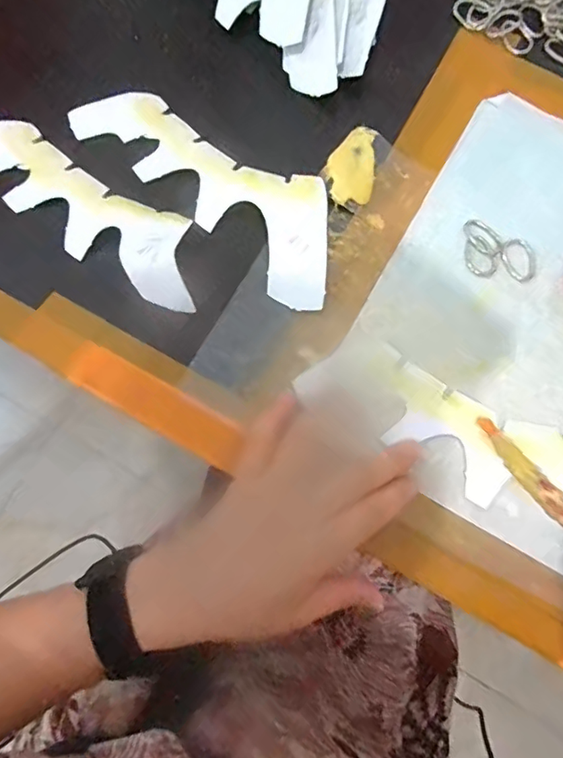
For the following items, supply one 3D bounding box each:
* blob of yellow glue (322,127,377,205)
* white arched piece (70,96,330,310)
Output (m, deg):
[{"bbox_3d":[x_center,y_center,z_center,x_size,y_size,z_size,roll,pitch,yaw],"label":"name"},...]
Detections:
[{"bbox_3d":[0.046,-0.142,0.346,0.033,0.011,0.053,9,78,3],"label":"blob of yellow glue"},{"bbox_3d":[-0.046,-0.134,0.349,0.215,0.009,0.075,37,81,9],"label":"white arched piece"}]

